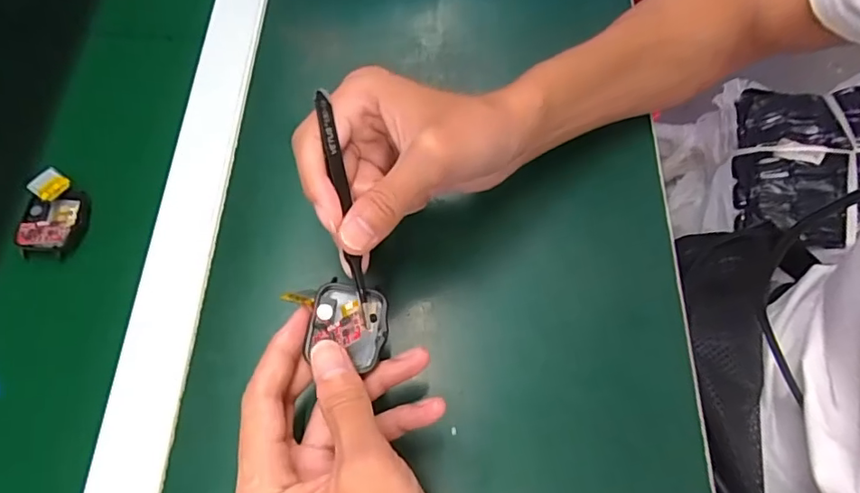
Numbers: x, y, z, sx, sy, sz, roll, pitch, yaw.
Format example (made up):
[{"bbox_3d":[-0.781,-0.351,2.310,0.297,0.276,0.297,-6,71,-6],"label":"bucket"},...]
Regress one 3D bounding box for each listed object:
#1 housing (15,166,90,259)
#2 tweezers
[{"bbox_3d":[-0.247,-0.023,0.355,0.038,0.014,0.057,-8,67,-2],"label":"housing"},{"bbox_3d":[-0.042,-0.019,0.265,0.007,0.005,0.116,-11,86,-8],"label":"tweezers"}]

